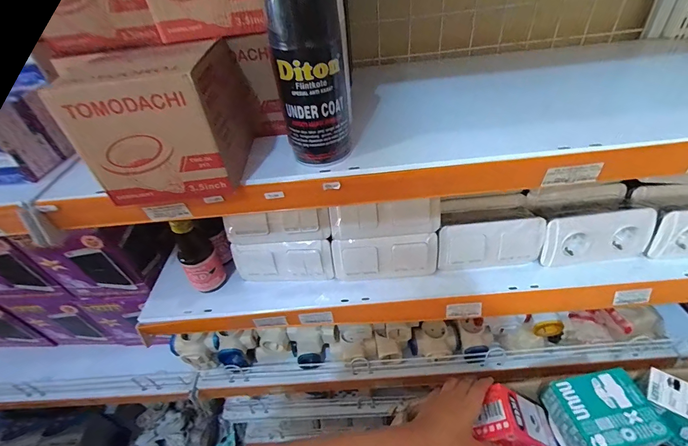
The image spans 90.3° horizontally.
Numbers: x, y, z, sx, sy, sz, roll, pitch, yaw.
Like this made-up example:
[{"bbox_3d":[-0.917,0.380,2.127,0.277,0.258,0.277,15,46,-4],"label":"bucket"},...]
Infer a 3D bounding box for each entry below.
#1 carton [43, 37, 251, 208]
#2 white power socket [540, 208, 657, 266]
[{"bbox_3d":[-0.174,-0.107,0.338,0.126,0.125,0.120,-3,42,5],"label":"carton"},{"bbox_3d":[0.362,0.018,0.502,0.147,0.073,0.034,-7,24,2],"label":"white power socket"}]

